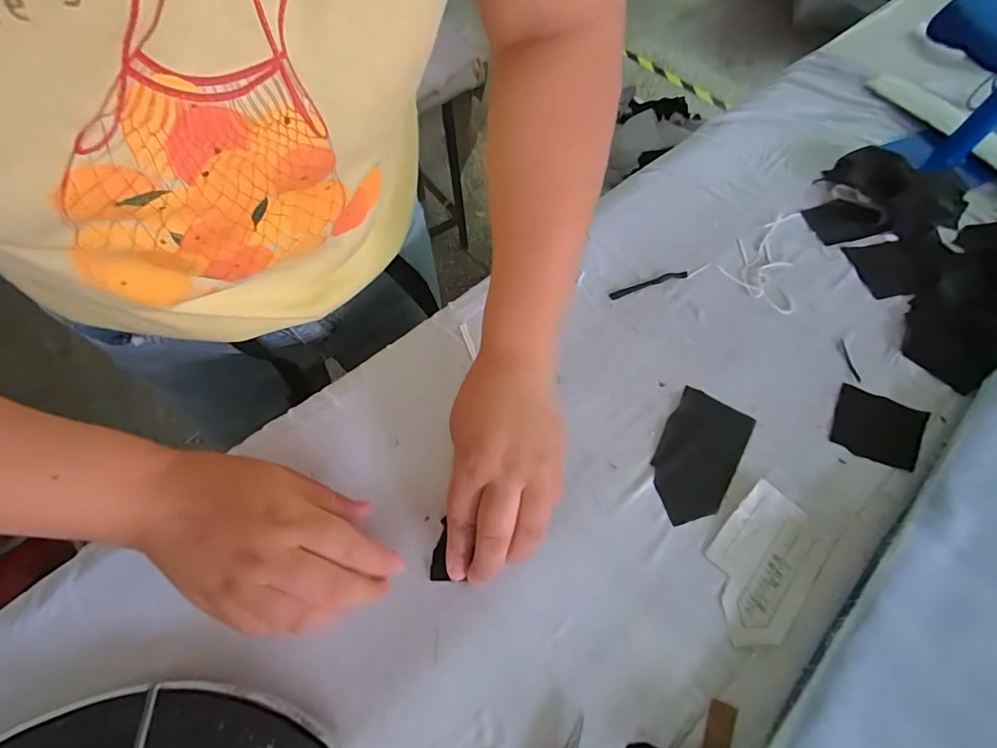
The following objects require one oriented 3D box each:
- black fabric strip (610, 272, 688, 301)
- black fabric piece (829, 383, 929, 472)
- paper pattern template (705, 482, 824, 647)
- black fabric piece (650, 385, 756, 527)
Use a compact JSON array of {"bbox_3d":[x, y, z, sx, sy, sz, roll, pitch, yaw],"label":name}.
[{"bbox_3d":[0.131,-0.079,0.401,0.072,0.005,0.010,-17,61,-9],"label":"black fabric strip"},{"bbox_3d":[0.279,0.039,0.336,0.056,0.004,0.057,28,64,16],"label":"black fabric piece"},{"bbox_3d":[0.169,0.121,0.293,0.057,0.009,0.094,38,68,20],"label":"paper pattern template"},{"bbox_3d":[0.143,0.059,0.331,0.053,0.004,0.098,29,65,16],"label":"black fabric piece"}]

